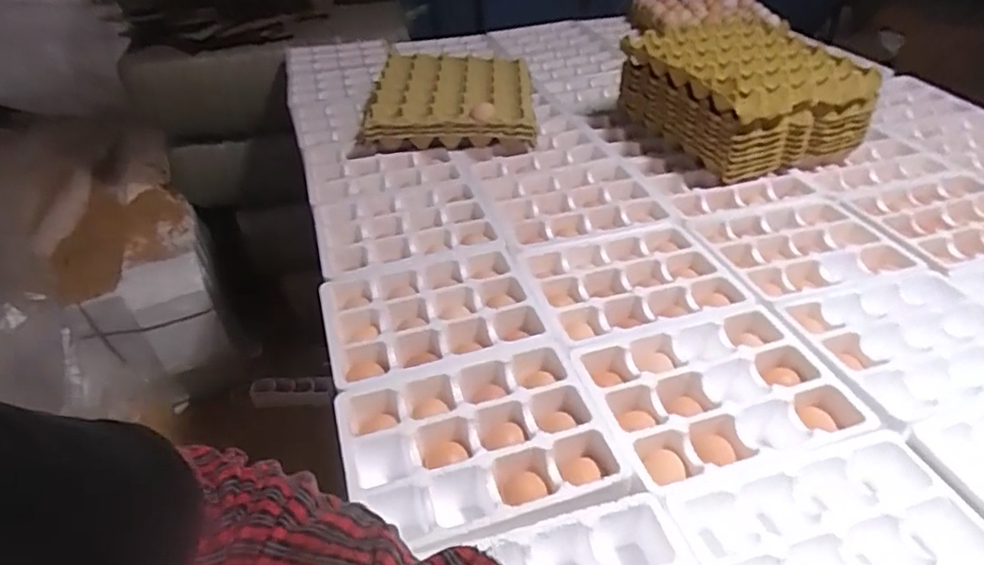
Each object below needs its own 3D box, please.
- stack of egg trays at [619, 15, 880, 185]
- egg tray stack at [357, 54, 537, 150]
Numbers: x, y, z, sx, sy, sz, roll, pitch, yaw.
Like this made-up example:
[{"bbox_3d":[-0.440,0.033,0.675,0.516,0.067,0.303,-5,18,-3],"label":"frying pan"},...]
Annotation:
[{"bbox_3d":[0.430,-0.327,1.056,0.320,0.154,0.307,-17,40,-20],"label":"stack of egg trays"},{"bbox_3d":[-0.079,-0.328,1.089,0.303,0.079,0.297,-1,37,-1],"label":"egg tray stack"}]

